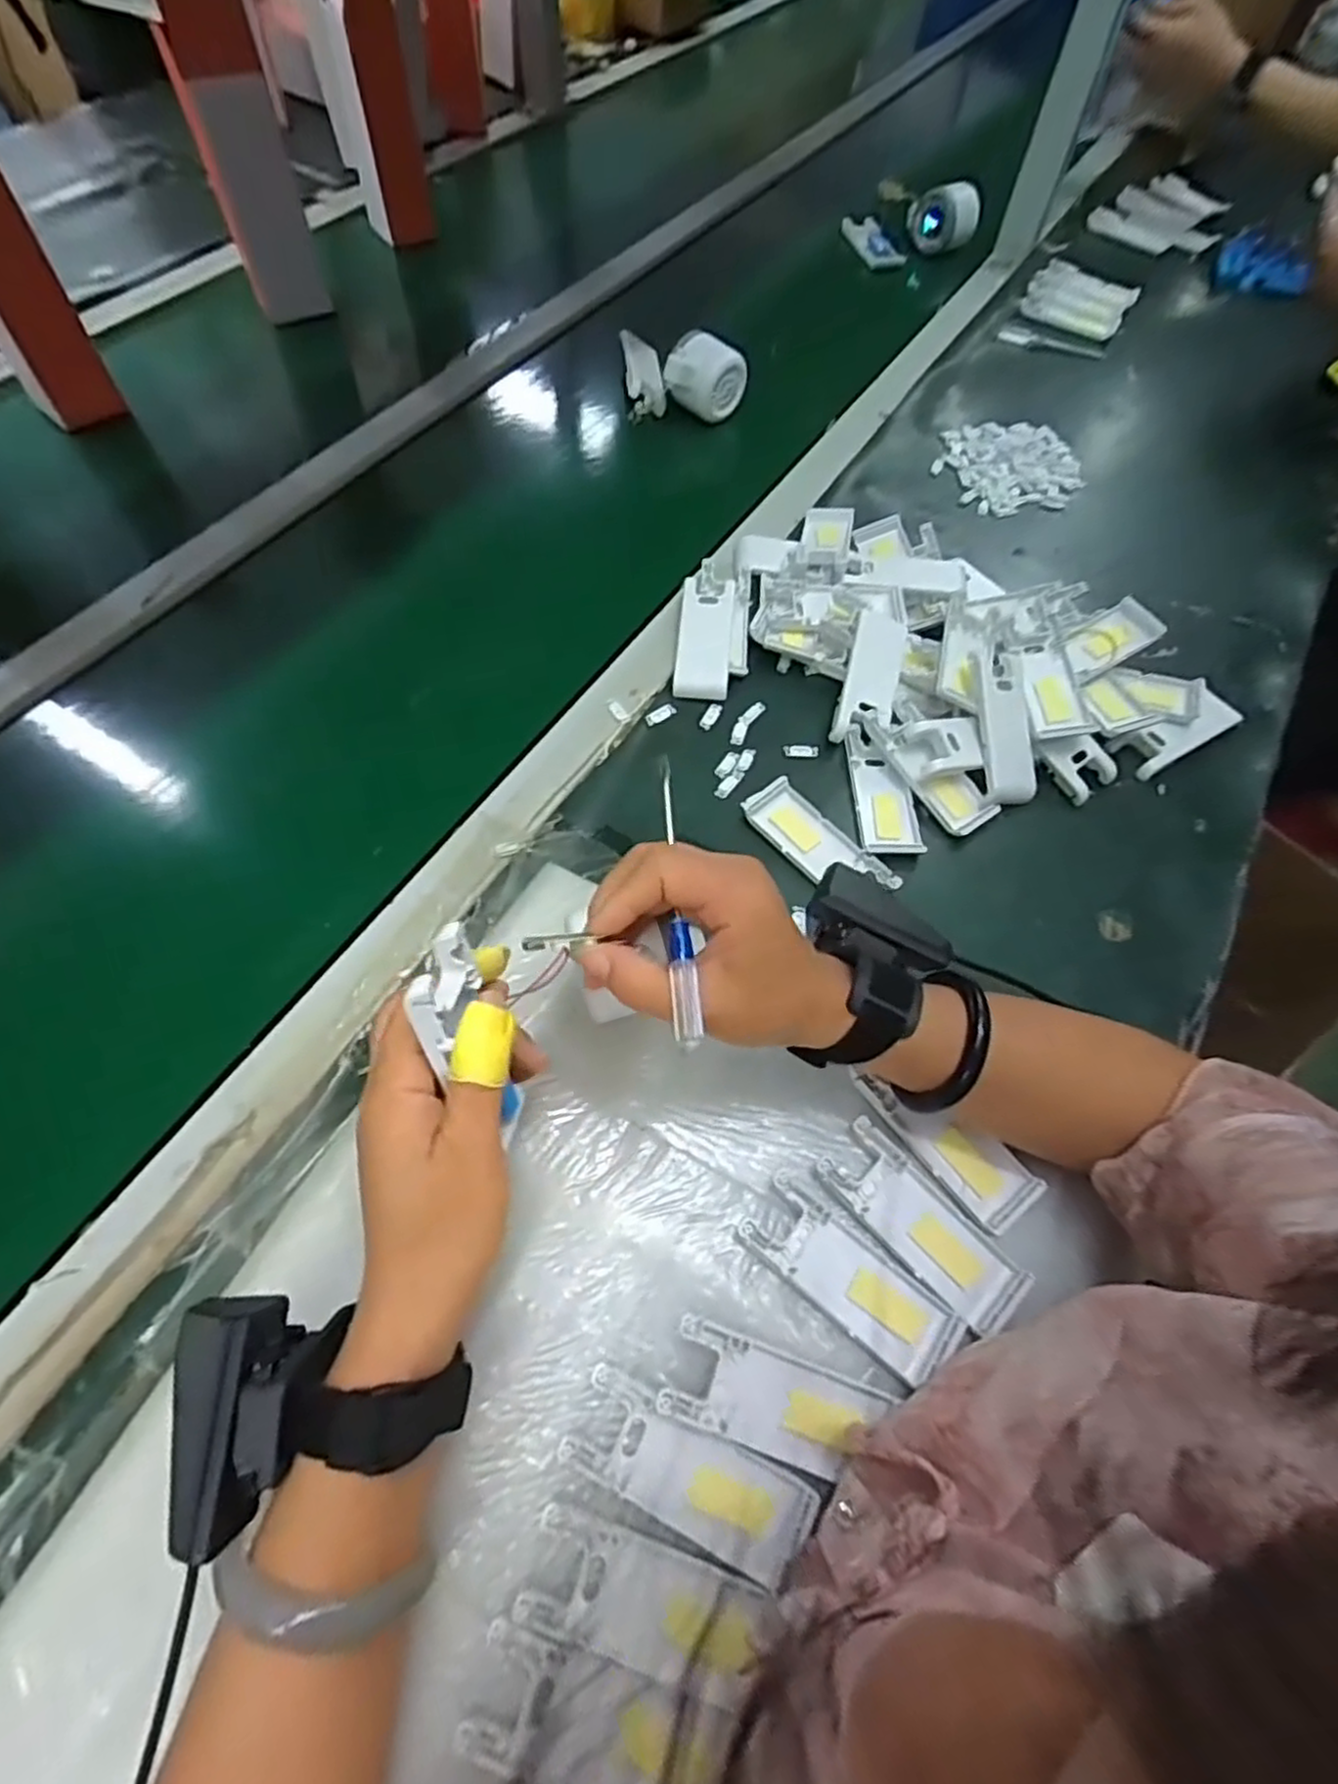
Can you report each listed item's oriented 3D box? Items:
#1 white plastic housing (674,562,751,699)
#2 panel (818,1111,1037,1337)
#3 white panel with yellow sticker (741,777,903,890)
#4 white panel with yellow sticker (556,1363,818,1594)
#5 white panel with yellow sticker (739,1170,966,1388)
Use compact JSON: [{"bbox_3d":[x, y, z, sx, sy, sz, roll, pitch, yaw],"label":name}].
[{"bbox_3d":[0.034,-0.199,0.561,0.052,0.022,0.123,5,61,1],"label":"white plastic housing"},{"bbox_3d":[0.125,0.164,0.373,0.038,0.009,0.103,-39,69,-20],"label":"panel"},{"bbox_3d":[0.096,-0.031,0.485,0.039,0.011,0.108,-39,69,-20],"label":"white panel with yellow sticker"},{"bbox_3d":[0.008,0.248,0.320,0.102,0.005,0.038,24,63,11],"label":"white panel with yellow sticker"},{"bbox_3d":[0.086,0.185,0.359,0.102,0.007,0.040,36,66,17],"label":"white panel with yellow sticker"}]

